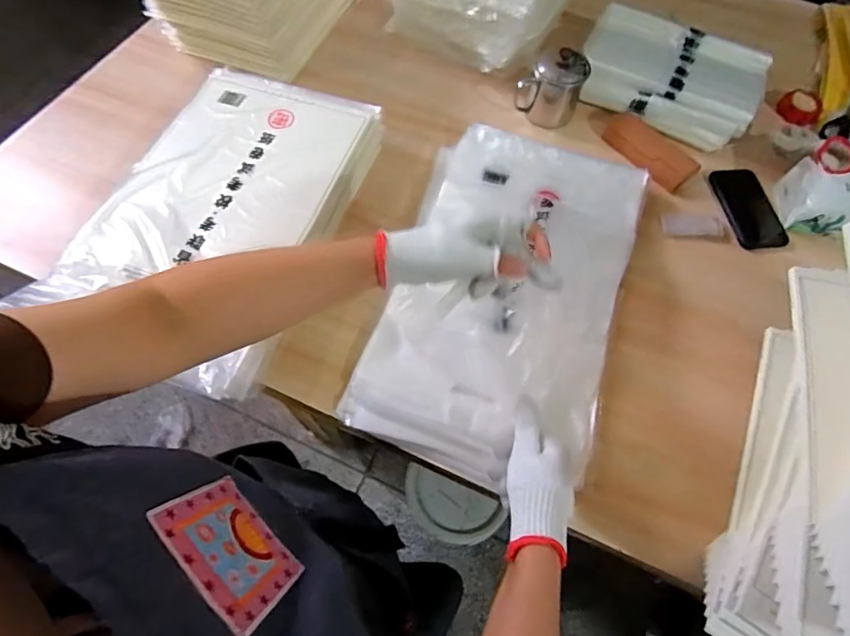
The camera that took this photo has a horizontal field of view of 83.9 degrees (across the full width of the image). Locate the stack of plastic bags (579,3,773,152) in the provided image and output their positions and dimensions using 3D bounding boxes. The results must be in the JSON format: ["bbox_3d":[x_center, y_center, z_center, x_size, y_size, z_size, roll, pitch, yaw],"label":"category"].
[{"bbox_3d":[0.420,-0.423,0.809,0.295,0.088,0.204,23,66,9],"label":"stack of plastic bags"}]

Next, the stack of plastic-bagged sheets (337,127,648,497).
[{"bbox_3d":[0.111,-0.049,0.645,0.299,0.048,0.509,17,65,6],"label":"stack of plastic-bagged sheets"}]

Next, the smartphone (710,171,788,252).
[{"bbox_3d":[0.521,-0.177,0.764,0.078,0.017,0.154,-6,65,-5],"label":"smartphone"}]

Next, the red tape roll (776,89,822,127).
[{"bbox_3d":[0.664,-0.370,0.833,0.072,0.026,0.064,-13,65,-8],"label":"red tape roll"}]

